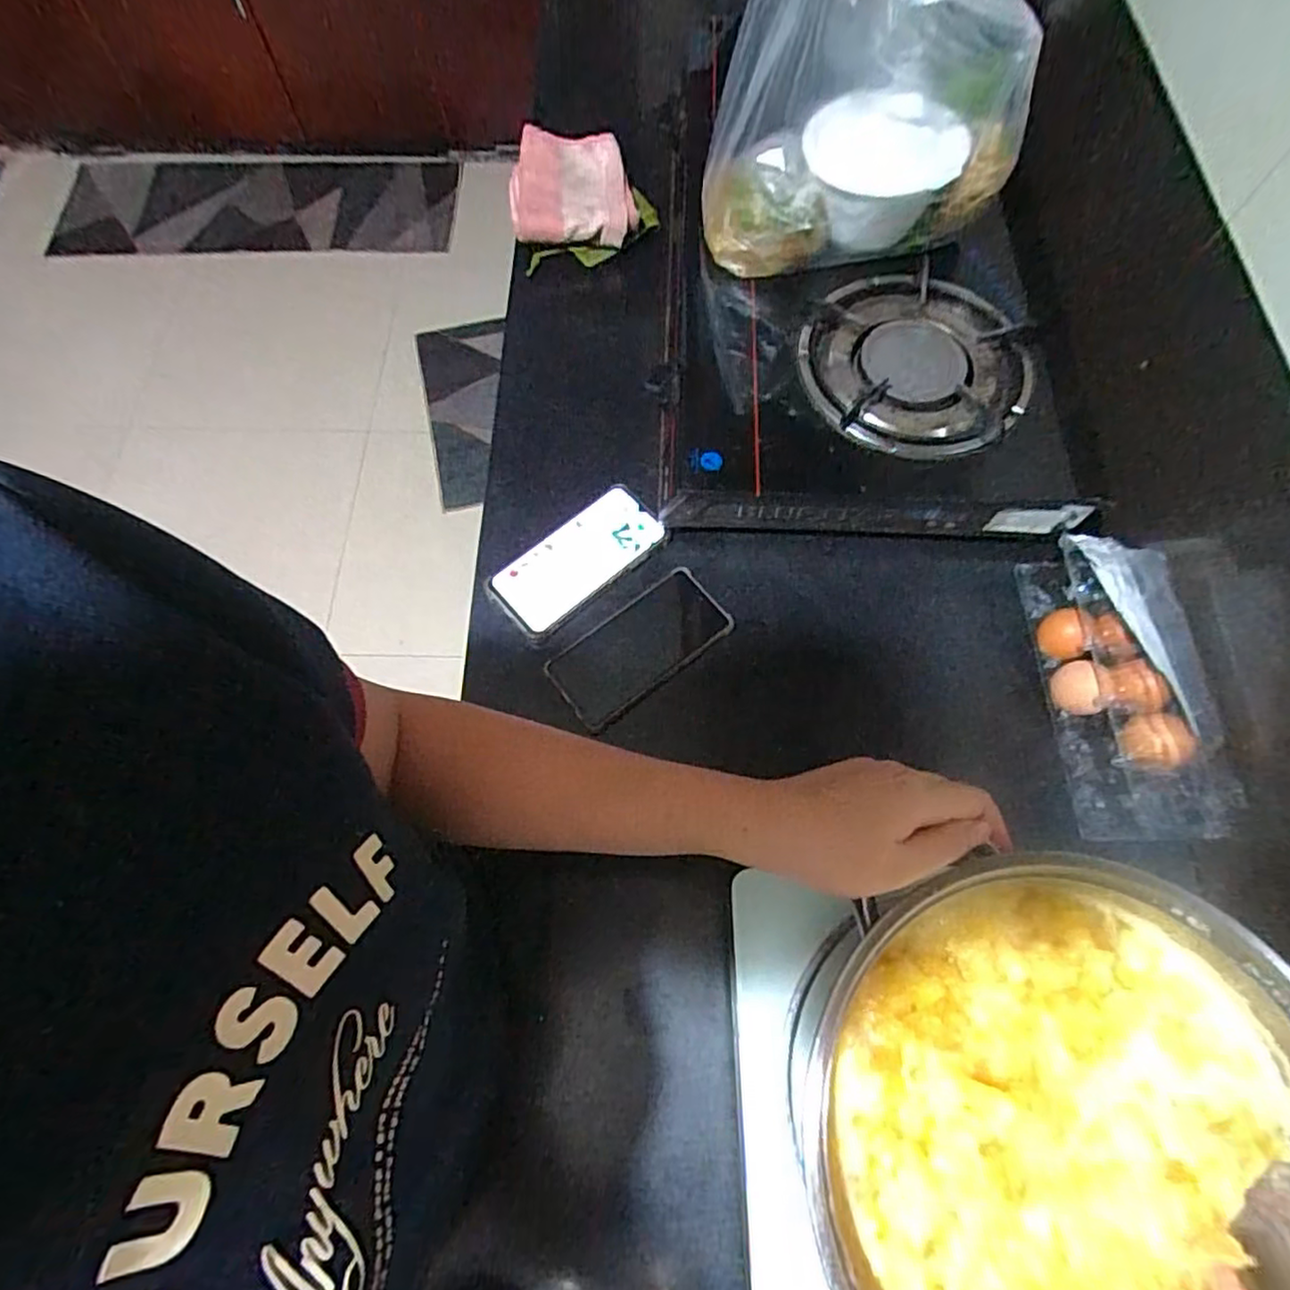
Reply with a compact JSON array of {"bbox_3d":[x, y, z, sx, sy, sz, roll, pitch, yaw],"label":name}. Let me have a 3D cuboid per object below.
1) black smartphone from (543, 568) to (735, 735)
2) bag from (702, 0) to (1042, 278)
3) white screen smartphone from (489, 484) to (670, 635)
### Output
[{"bbox_3d":[-0.005,0.001,0.586,0.160,0.007,0.076,-36,73,-13],"label":"black smartphone"},{"bbox_3d":[0.181,-0.444,0.533,0.244,0.224,0.116,-6,68,-2],"label":"bag"},{"bbox_3d":[-0.062,-0.081,0.614,0.162,0.013,0.077,-39,73,-14],"label":"white screen smartphone"}]

